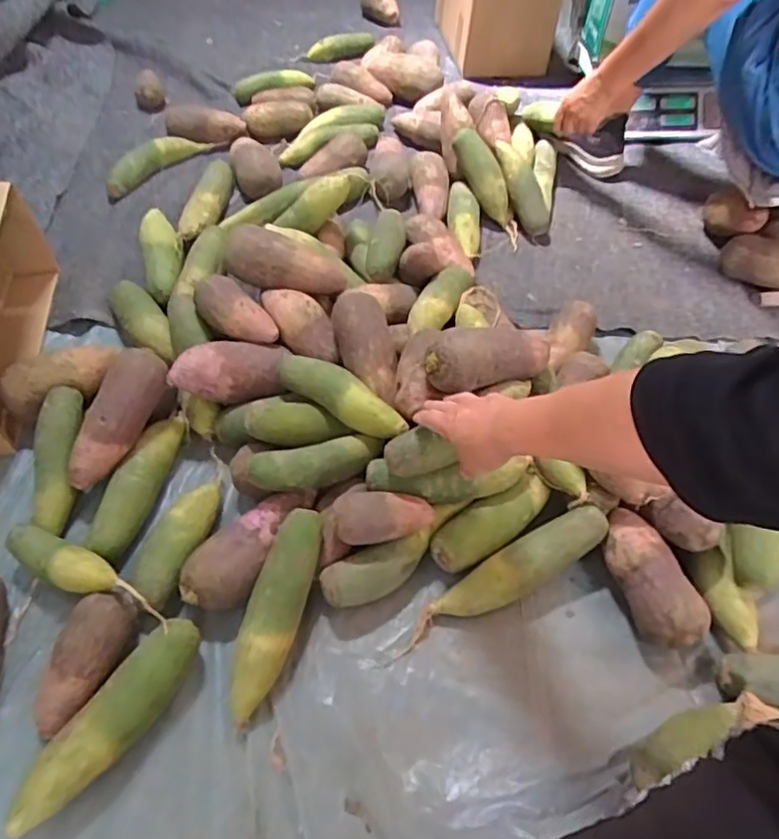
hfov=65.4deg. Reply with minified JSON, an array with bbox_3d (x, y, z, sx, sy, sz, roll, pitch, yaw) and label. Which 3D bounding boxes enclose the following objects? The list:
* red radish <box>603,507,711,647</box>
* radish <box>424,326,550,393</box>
[{"bbox_3d":[0.296,0.181,0.691,0.064,0.071,0.152,-11,56,-11],"label":"red radish"},{"bbox_3d":[0.123,-0.073,0.710,0.162,0.067,0.060,-7,54,-24],"label":"radish"}]

